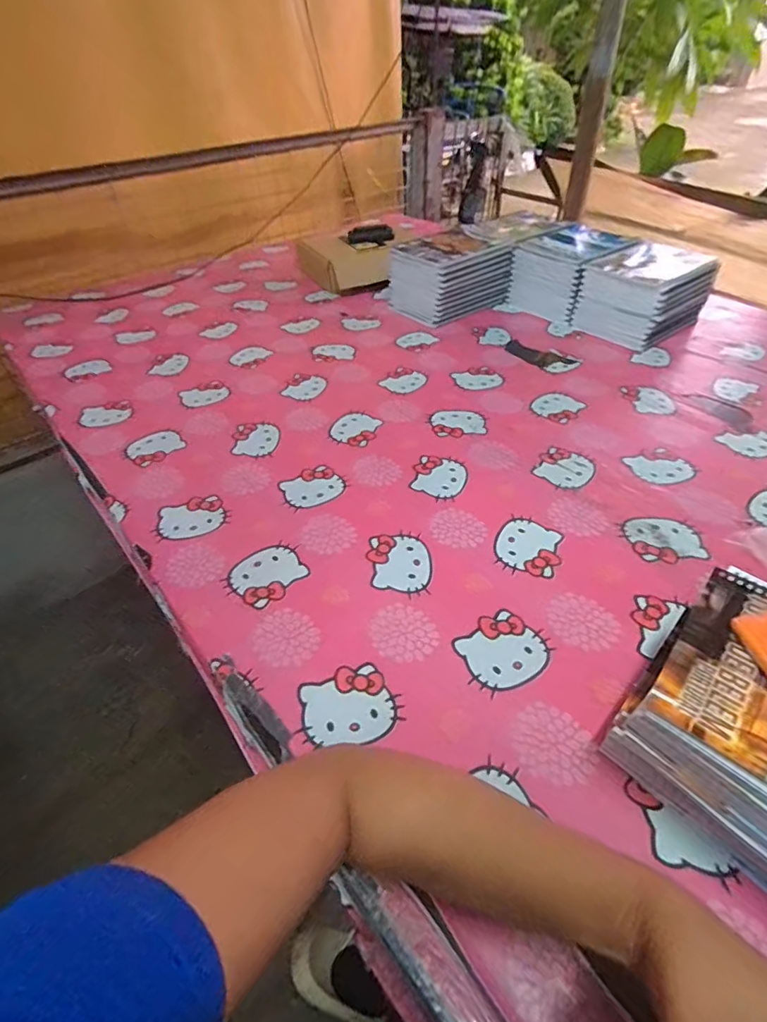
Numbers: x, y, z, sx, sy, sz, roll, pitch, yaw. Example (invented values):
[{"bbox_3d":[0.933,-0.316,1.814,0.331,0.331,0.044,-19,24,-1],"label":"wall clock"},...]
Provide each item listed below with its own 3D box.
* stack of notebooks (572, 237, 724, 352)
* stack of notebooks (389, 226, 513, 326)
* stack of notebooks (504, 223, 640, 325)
[{"bbox_3d":[0.487,-0.403,0.944,0.195,0.125,0.175,-28,49,-25],"label":"stack of notebooks"},{"bbox_3d":[0.131,-0.486,1.053,0.204,0.118,0.168,-24,48,-22],"label":"stack of notebooks"},{"bbox_3d":[0.388,-0.489,1.040,0.234,0.122,0.163,-34,52,-29],"label":"stack of notebooks"}]

